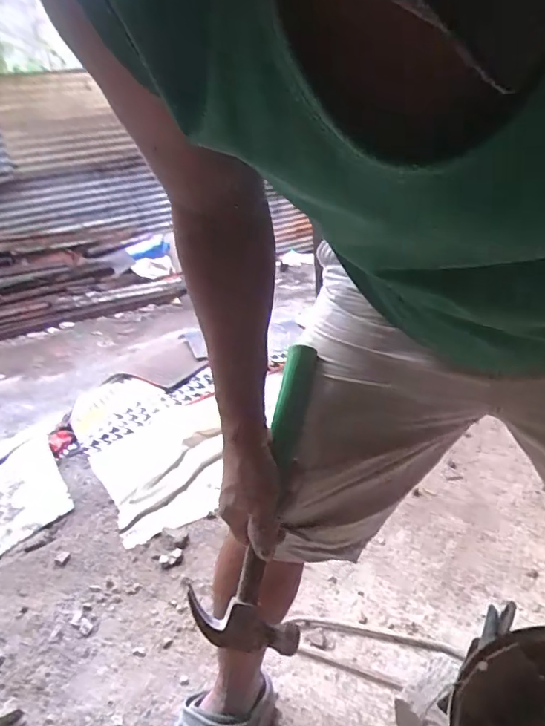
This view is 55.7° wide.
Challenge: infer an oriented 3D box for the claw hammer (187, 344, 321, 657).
[{"bbox_3d":[0.002,0.132,0.538,0.097,0.309,0.057,8,-12,26],"label":"claw hammer"}]

